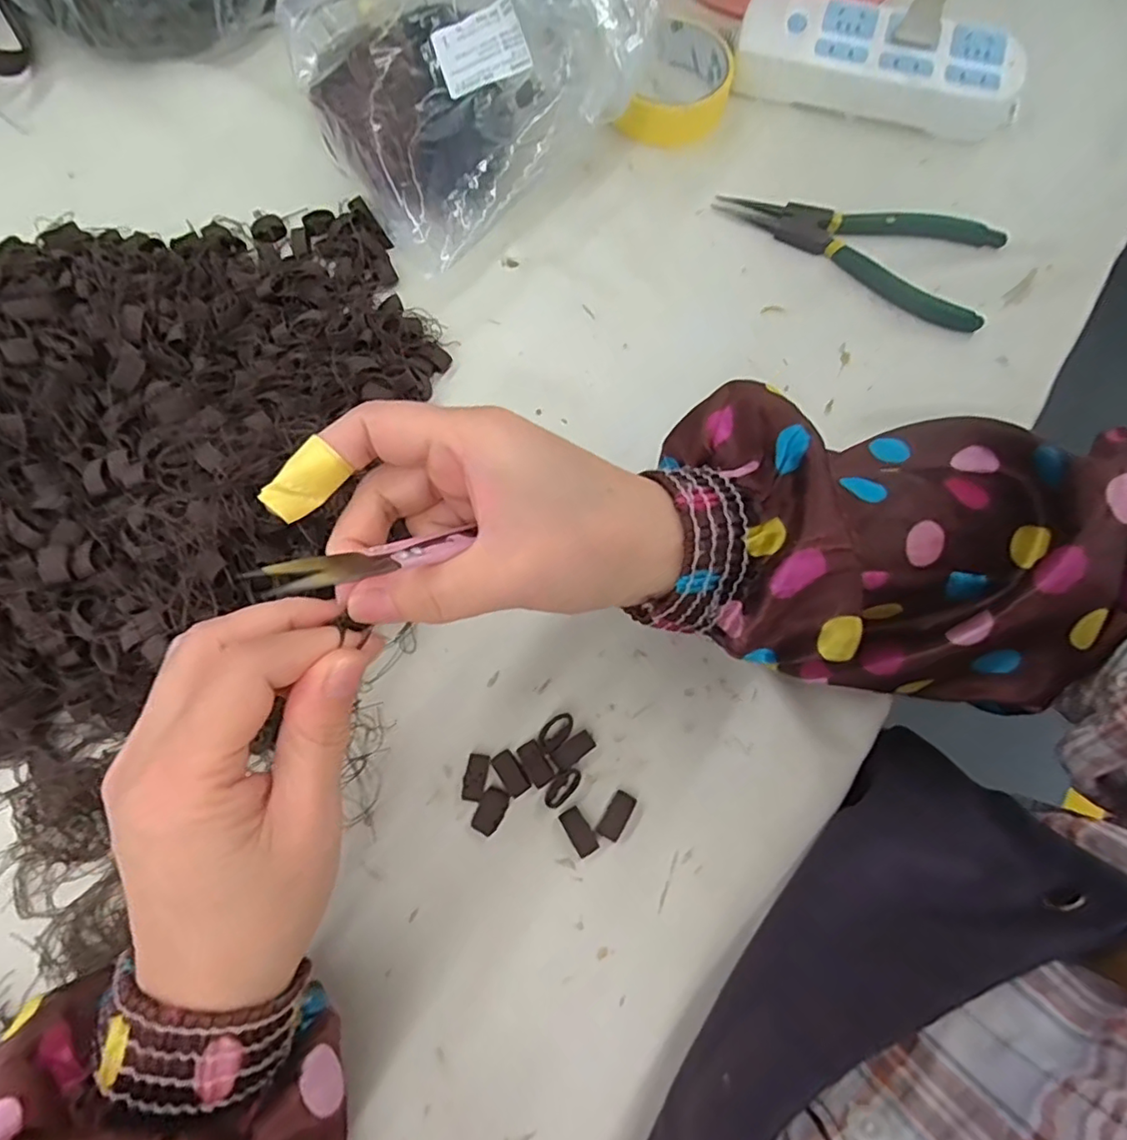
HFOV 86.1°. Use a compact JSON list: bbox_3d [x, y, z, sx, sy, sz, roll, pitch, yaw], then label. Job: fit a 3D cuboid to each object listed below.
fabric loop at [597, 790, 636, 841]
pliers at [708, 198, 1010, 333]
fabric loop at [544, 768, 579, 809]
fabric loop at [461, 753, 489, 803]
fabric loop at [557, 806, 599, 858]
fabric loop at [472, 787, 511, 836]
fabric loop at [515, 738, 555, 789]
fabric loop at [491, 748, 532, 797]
[{"bbox_3d":[0.024,0.111,0.273,0.011,0.004,0.021,30,74,7],"label":"fabric loop"},{"bbox_3d":[0.184,-0.211,0.369,0.168,0.014,0.075,32,75,8],"label":"pliers"},{"bbox_3d":[0.000,0.099,0.276,0.010,0.004,0.020,41,76,10],"label":"fabric loop"},{"bbox_3d":[-0.040,0.096,0.277,0.010,0.008,0.020,8,73,1],"label":"fabric loop"},{"bbox_3d":[0.007,0.117,0.269,0.010,0.008,0.020,-31,76,-10],"label":"fabric loop"},{"bbox_3d":[-0.033,0.109,0.272,0.012,0.005,0.019,27,74,6],"label":"fabric loop"},{"bbox_3d":[-0.013,0.089,0.276,0.011,0.007,0.020,-32,77,-11],"label":"fabric loop"},{"bbox_3d":[-0.024,0.093,0.277,0.011,0.004,0.020,-35,77,-11],"label":"fabric loop"}]

